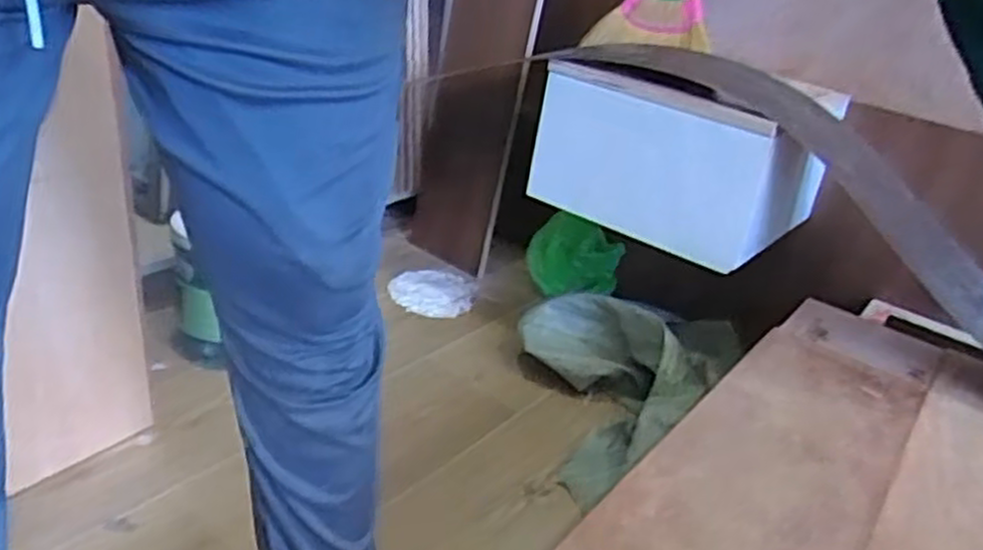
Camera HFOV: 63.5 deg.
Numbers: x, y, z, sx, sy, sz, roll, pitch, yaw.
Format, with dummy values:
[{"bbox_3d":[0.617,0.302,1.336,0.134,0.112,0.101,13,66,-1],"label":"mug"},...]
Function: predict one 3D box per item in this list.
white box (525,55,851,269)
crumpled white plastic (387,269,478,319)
[{"bbox_3d":[0.331,-0.212,1.326,0.394,0.226,0.371,25,30,29],"label":"white box"},{"bbox_3d":[-0.119,0.041,1.578,0.169,0.055,0.148,10,26,2],"label":"crumpled white plastic"}]

